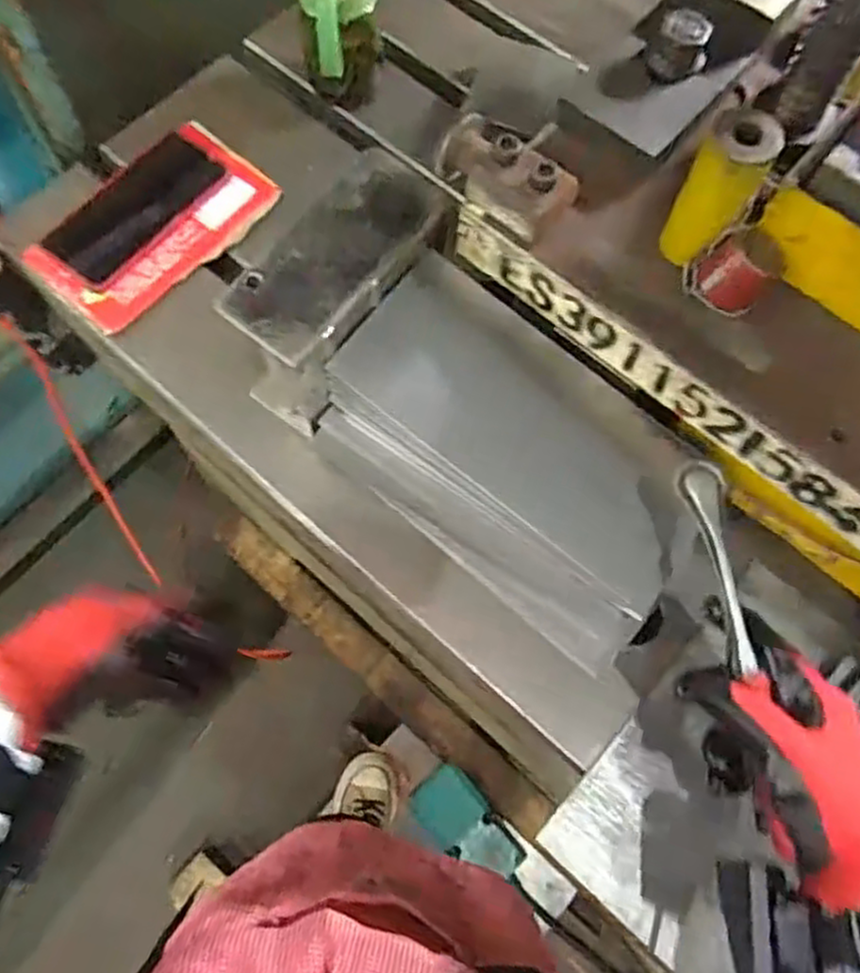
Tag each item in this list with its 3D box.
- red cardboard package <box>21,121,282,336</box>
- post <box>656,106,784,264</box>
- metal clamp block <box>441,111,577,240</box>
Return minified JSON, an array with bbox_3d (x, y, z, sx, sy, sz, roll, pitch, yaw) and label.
[{"bbox_3d":[-0.238,-0.227,0.644,0.119,0.016,0.195,40,76,12],"label":"red cardboard package"},{"bbox_3d":[0.173,-0.175,0.449,0.040,0.087,0.037,1,69,-2],"label":"post"},{"bbox_3d":[0.049,-0.203,0.486,0.090,0.042,0.044,38,73,12],"label":"metal clamp block"}]

